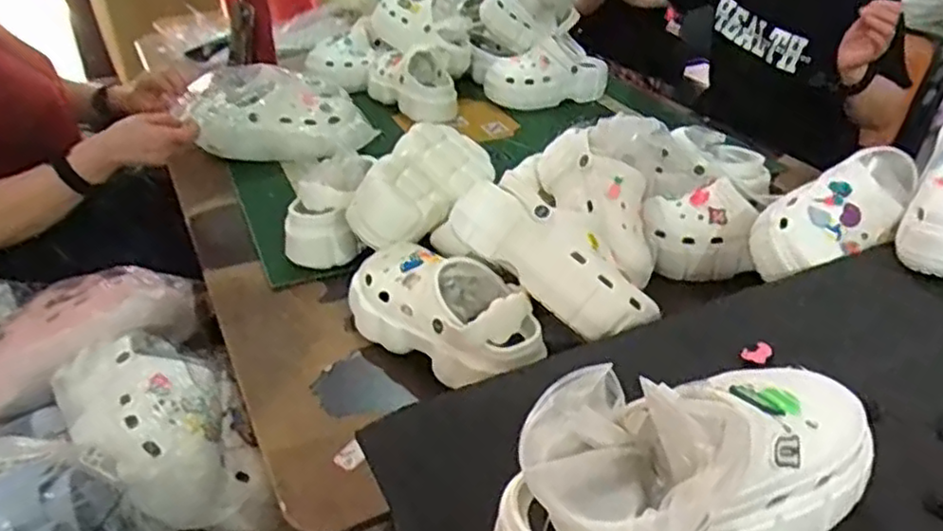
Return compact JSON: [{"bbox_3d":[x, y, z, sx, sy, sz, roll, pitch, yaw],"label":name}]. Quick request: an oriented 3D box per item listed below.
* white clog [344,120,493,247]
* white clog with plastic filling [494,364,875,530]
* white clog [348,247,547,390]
[{"bbox_3d":[-0.067,-0.115,0.924,0.123,0.081,0.266,9,33,17],"label":"white clog"},{"bbox_3d":[0.129,0.116,0.421,0.240,0.106,0.107,-16,35,-23],"label":"white clog with plastic filling"},{"bbox_3d":[-0.035,0.047,0.756,0.107,0.091,0.258,-28,41,-36],"label":"white clog"}]

